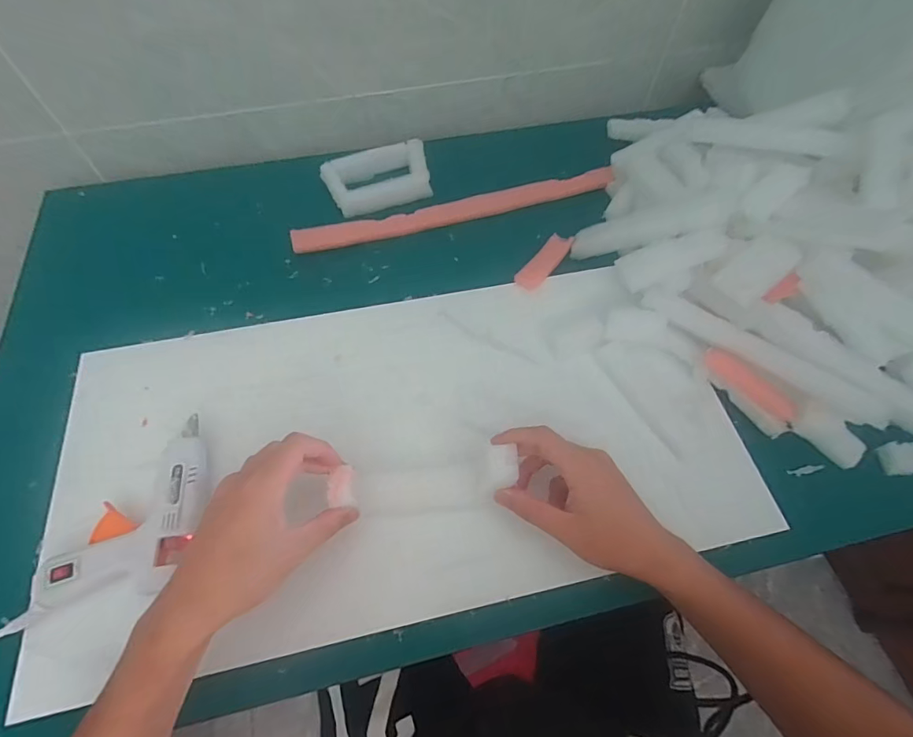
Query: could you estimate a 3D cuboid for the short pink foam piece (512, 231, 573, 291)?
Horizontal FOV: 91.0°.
[{"bbox_3d":[0.099,-0.120,0.507,0.027,0.008,0.095,33,66,15],"label":"short pink foam piece"}]

